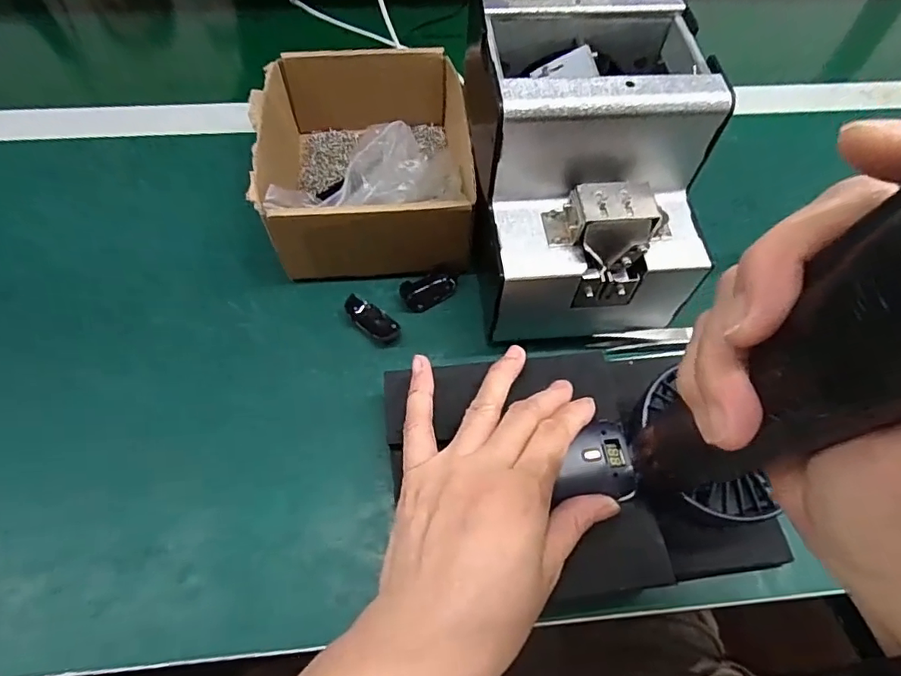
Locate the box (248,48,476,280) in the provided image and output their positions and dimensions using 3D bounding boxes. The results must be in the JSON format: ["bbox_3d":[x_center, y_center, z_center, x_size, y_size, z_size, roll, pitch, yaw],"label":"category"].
[{"bbox_3d":[-0.065,-0.134,0.409,0.144,0.069,0.179,-4,59,-5],"label":"box"}]

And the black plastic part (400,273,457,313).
[{"bbox_3d":[-0.016,-0.035,0.390,0.040,0.014,0.023,-26,63,-17],"label":"black plastic part"}]

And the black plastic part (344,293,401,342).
[{"bbox_3d":[-0.055,-0.014,0.378,0.040,0.016,0.021,34,63,17],"label":"black plastic part"}]

